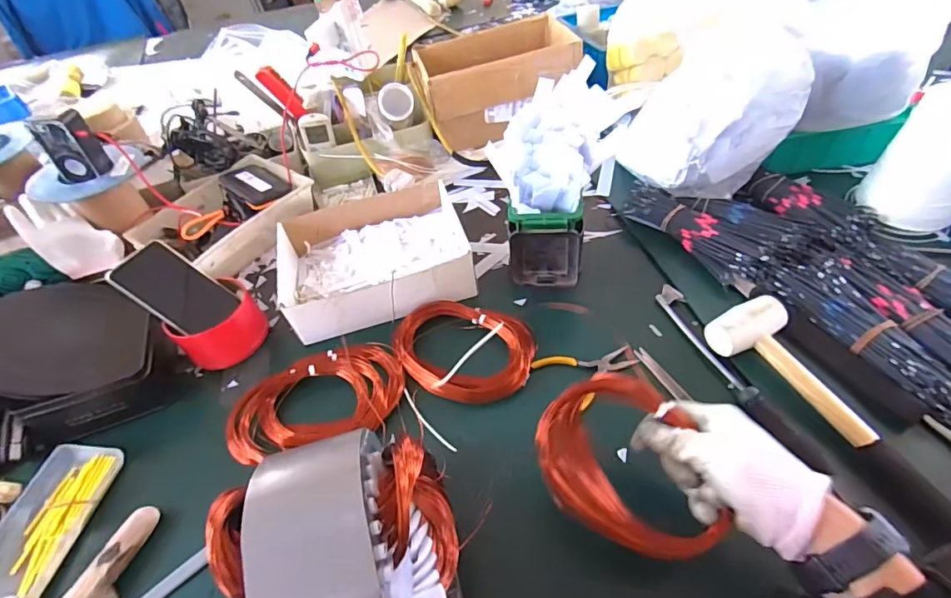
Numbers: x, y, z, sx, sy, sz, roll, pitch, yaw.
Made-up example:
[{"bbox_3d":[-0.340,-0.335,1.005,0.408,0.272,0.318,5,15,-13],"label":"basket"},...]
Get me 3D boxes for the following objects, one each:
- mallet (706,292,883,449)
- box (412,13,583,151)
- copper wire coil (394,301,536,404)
[{"bbox_3d":[0.327,0.075,0.489,0.079,0.040,0.169,-21,51,-11],"label":"mallet"},{"bbox_3d":[0.038,-0.394,0.871,0.289,0.130,0.162,-21,50,-11],"label":"box"},{"bbox_3d":[-0.016,0.055,0.564,0.165,0.026,0.121,14,53,18],"label":"copper wire coil"}]

